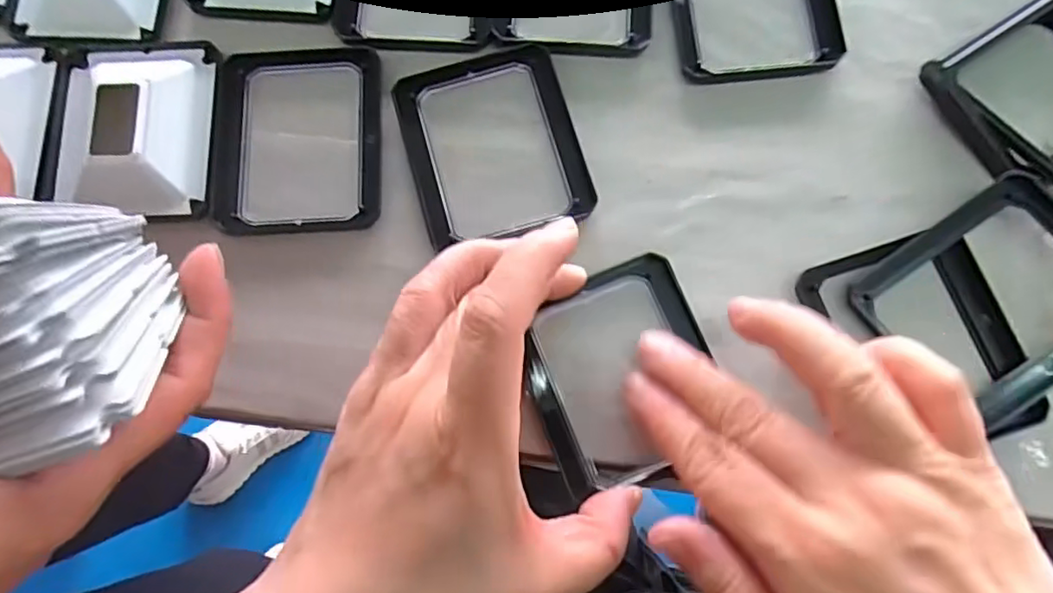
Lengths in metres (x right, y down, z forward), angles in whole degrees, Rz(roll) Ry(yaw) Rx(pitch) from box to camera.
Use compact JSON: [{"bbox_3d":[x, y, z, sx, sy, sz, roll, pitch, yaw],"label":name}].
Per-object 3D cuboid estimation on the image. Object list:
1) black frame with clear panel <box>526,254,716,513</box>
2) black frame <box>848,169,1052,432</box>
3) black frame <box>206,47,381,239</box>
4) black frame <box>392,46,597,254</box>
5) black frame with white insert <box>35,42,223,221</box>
[{"bbox_3d":[0.036,0.030,0.234,0.068,0.013,0.077,-22,79,-3],"label":"black frame with clear panel"},{"bbox_3d":[0.175,0.001,0.224,0.080,0.019,0.071,-36,80,-5],"label":"black frame"},{"bbox_3d":[-0.096,-0.067,0.257,0.069,0.005,0.083,-2,79,1],"label":"black frame"},{"bbox_3d":[-0.015,-0.064,0.252,0.069,0.006,0.080,-15,79,-2],"label":"black frame"},{"bbox_3d":[-0.167,-0.073,0.253,0.072,0.013,0.081,-2,79,1],"label":"black frame with white insert"}]

